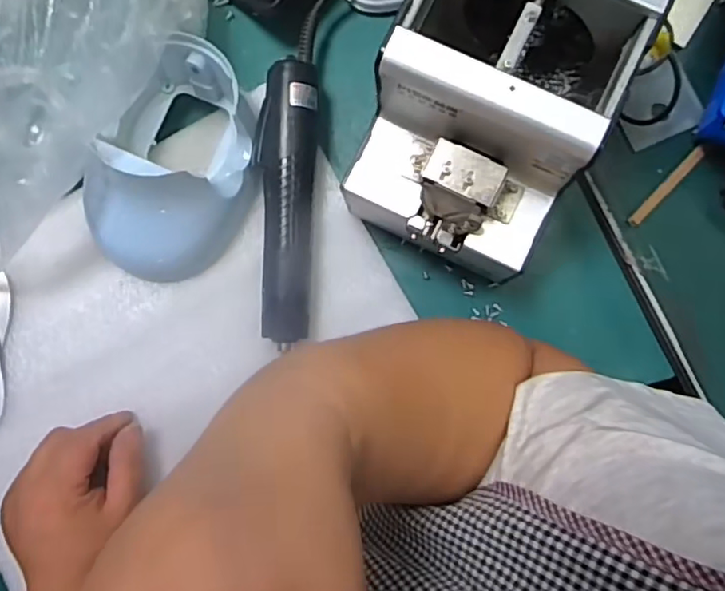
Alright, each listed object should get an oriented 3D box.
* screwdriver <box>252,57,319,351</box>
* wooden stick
[{"bbox_3d":[-0.055,-0.065,0.425,0.040,0.027,0.194,3,89,2],"label":"screwdriver"},{"bbox_3d":[0.224,-0.081,0.431,0.009,0.006,0.079,44,90,2],"label":"wooden stick"}]

